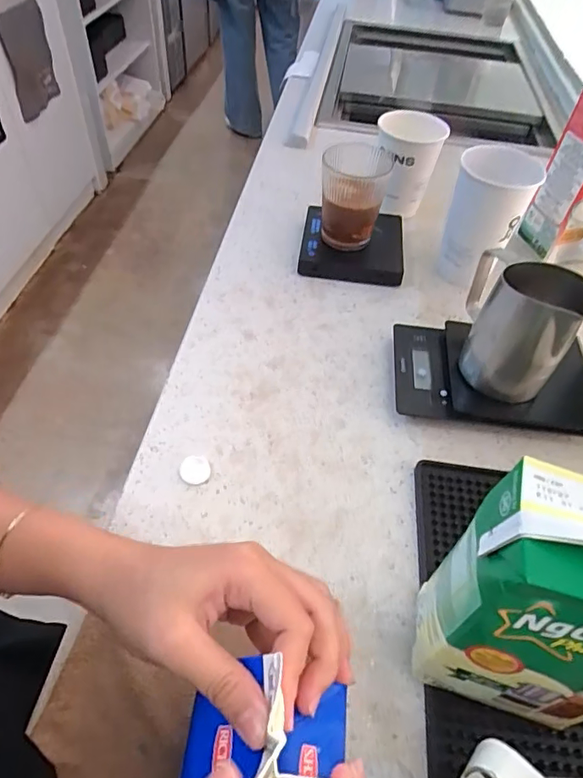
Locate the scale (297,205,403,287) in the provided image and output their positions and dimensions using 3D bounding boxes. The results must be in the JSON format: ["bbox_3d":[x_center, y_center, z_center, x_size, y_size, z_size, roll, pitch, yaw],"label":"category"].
[{"bbox_3d":[0.075,-0.179,0.629,0.123,0.025,0.119,7,50,3],"label":"scale"}]

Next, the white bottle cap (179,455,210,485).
[{"bbox_3d":[-0.080,0.068,0.423,0.025,0.009,0.023,1,50,-2],"label":"white bottle cap"}]

